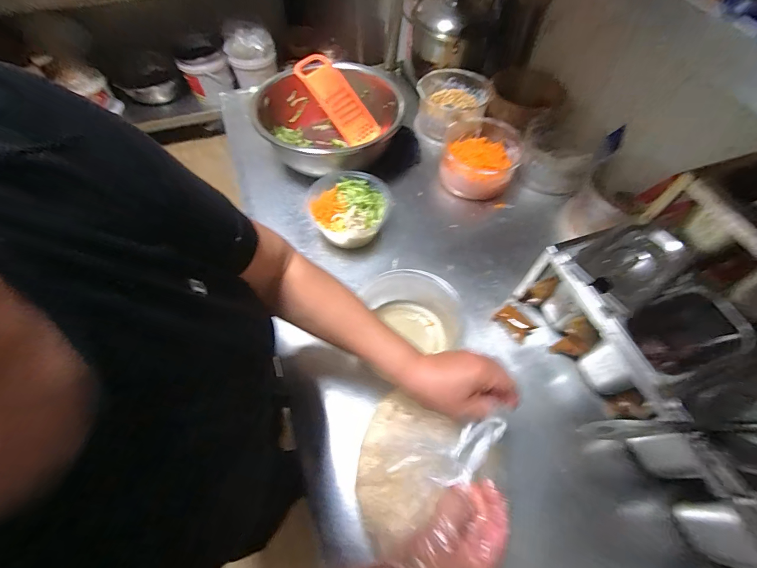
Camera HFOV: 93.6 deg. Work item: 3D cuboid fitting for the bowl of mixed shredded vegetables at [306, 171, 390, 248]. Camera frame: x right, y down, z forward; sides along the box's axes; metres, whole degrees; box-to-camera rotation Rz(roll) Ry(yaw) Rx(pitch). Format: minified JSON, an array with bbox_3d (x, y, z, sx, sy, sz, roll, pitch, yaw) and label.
[{"bbox_3d":[-0.062,-0.144,0.724,0.154,0.088,0.147,0,60,0],"label":"bowl of mixed shredded vegetables"}]

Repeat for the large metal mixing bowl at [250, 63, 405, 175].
[{"bbox_3d":[-0.107,-0.360,0.828,0.317,0.140,0.306,0,60,0],"label":"large metal mixing bowl"}]

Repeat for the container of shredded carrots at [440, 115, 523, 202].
[{"bbox_3d":[0.227,-0.278,0.802,0.163,0.094,0.171,0,60,0],"label":"container of shredded carrots"}]

